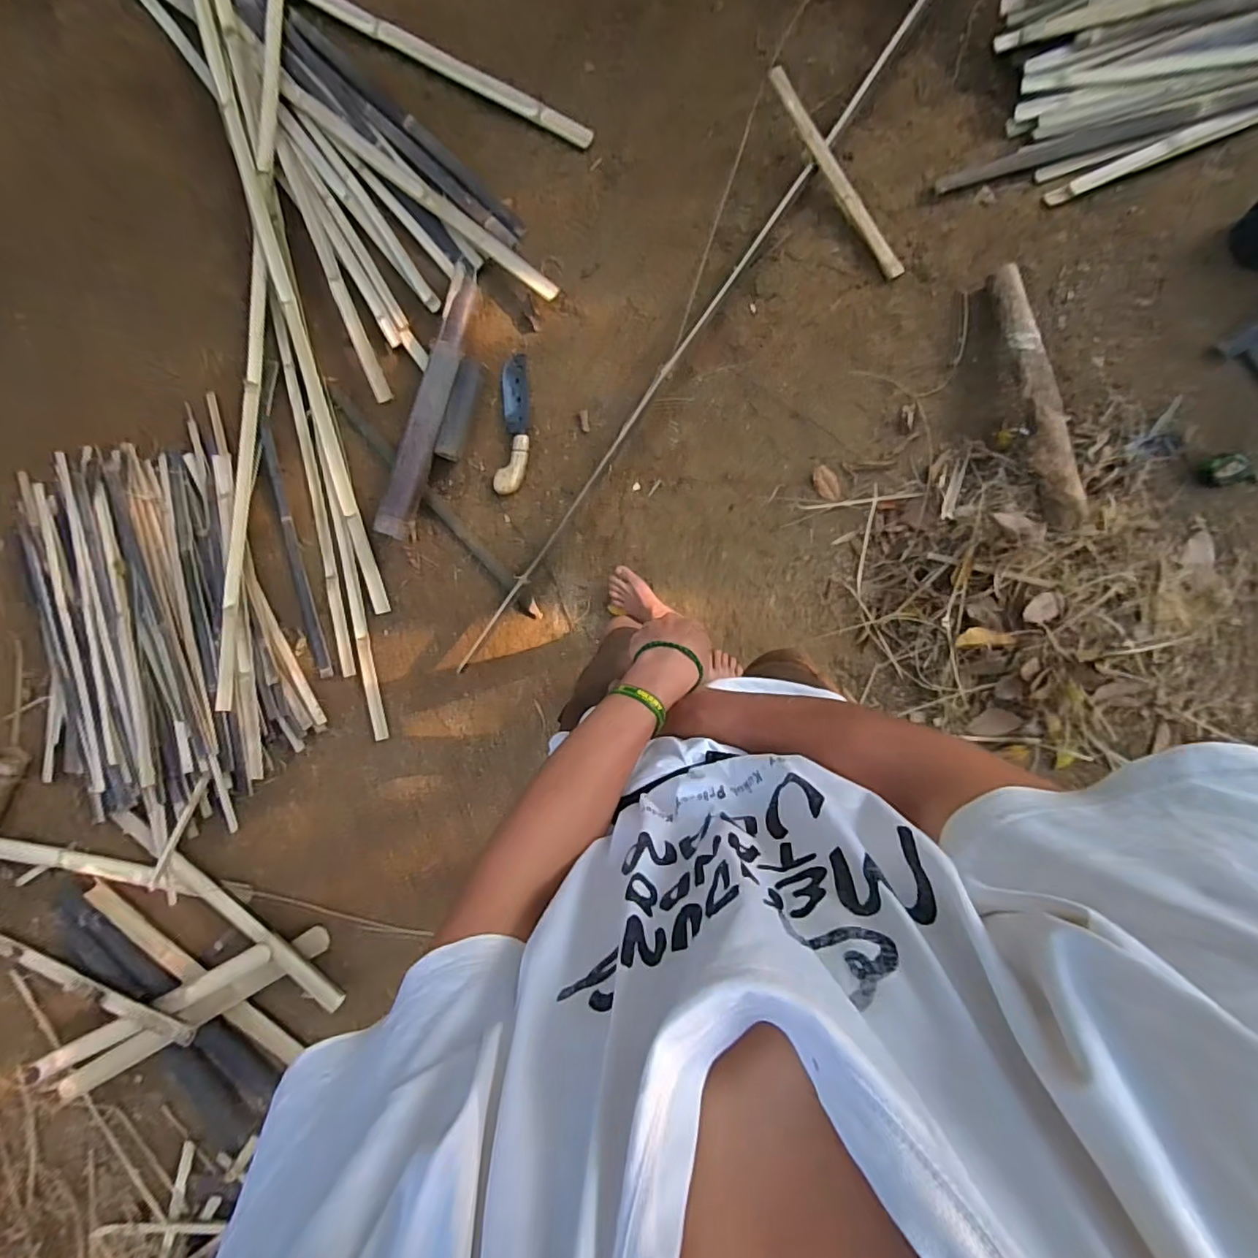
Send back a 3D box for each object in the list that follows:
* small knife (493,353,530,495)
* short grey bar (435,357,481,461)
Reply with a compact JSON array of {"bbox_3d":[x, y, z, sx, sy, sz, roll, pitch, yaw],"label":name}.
[{"bbox_3d":[-0.304,-0.541,1.484,0.089,0.036,0.382,3,90,8],"label":"small knife"},{"bbox_3d":[-0.446,-0.581,1.497,0.051,0.047,0.265,15,92,8],"label":"short grey bar"}]

